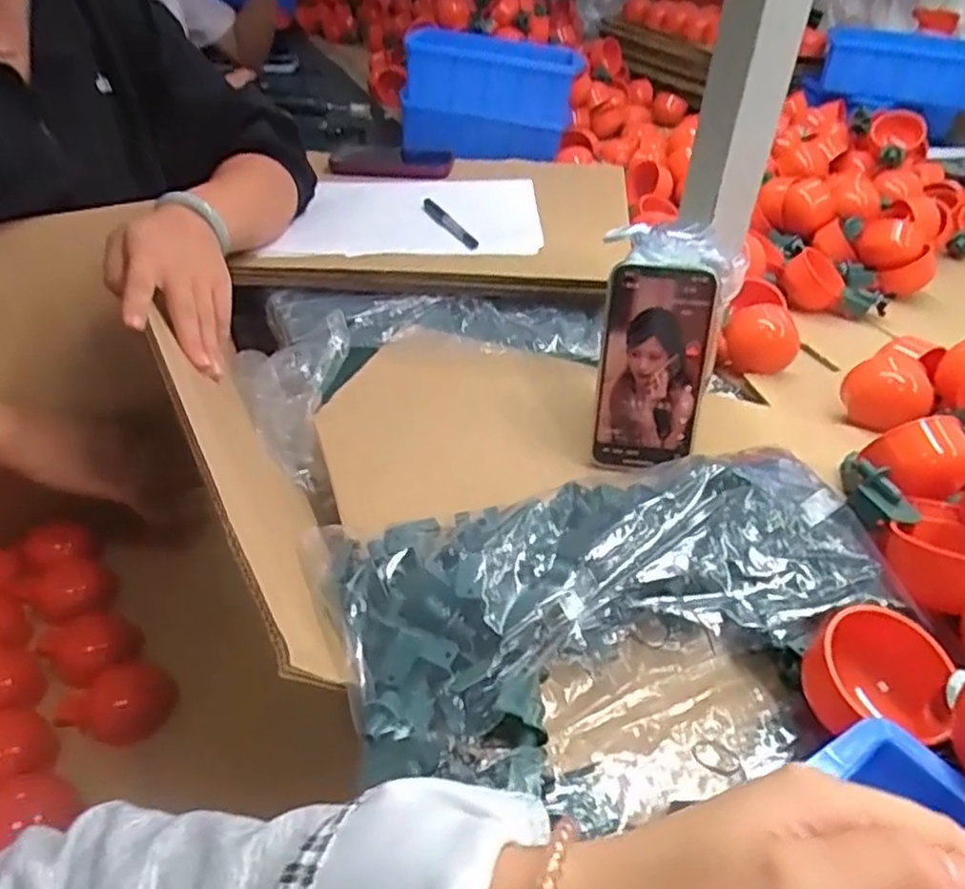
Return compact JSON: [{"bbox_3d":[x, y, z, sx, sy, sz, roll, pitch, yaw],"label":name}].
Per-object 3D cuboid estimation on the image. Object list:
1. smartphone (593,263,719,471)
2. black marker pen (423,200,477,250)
[{"bbox_3d":[0.121,-0.051,0.503,0.072,0.142,0.006,5,17,5],"label":"smartphone"},{"bbox_3d":[-0.036,-0.247,0.791,0.014,0.015,0.134,-16,42,-20],"label":"black marker pen"}]

